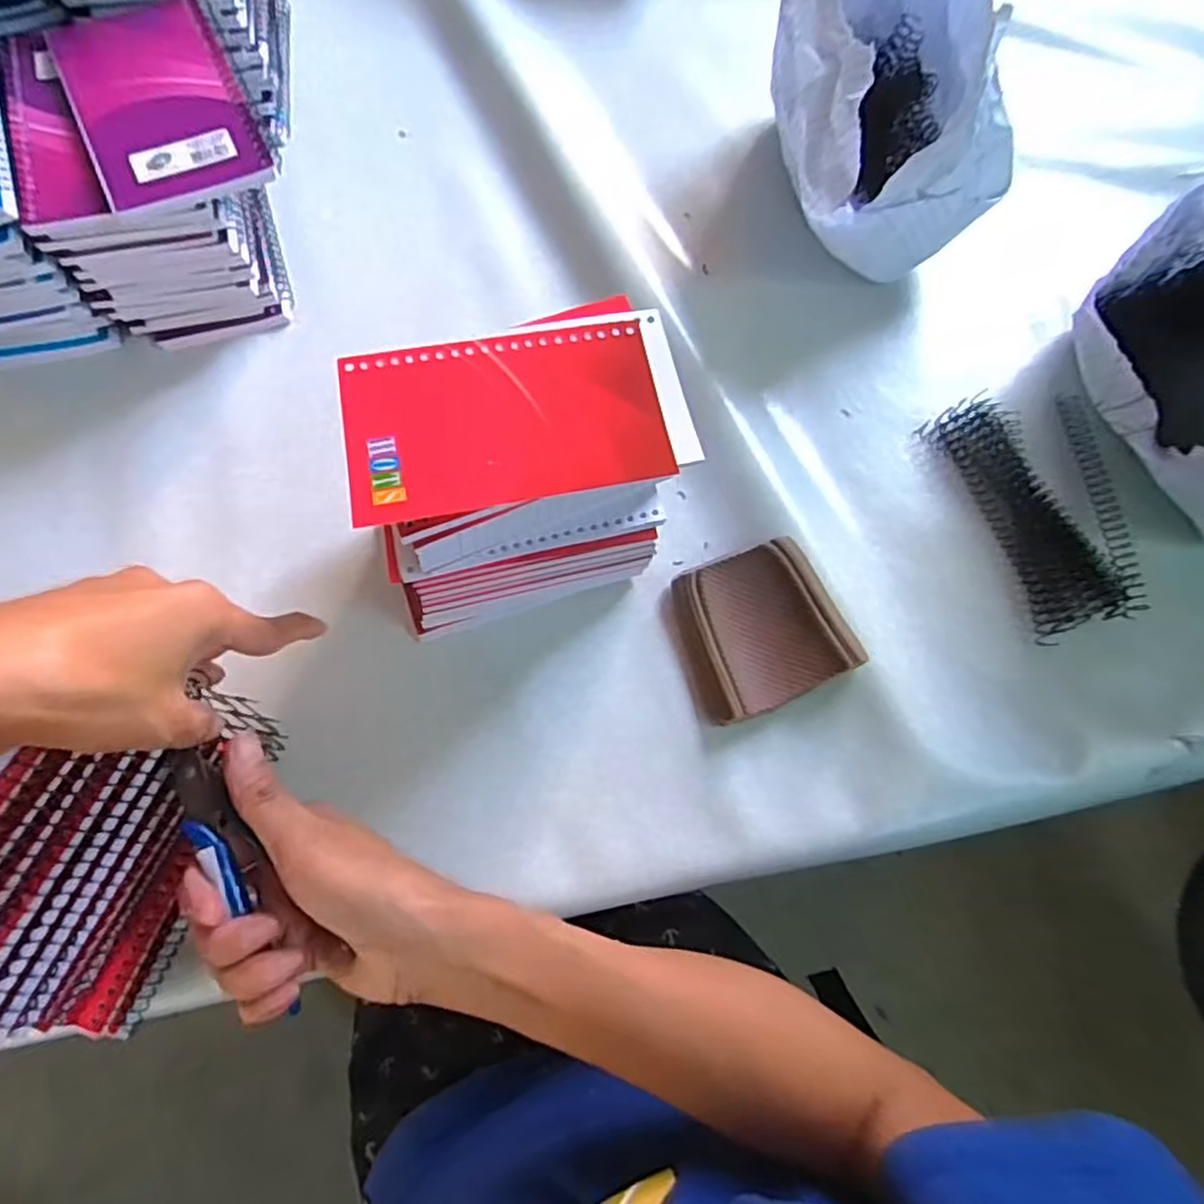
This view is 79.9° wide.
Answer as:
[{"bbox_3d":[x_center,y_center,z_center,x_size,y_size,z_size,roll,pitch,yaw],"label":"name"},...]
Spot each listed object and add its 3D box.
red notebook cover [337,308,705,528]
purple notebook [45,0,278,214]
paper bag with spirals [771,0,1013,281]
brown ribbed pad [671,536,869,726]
[{"bbox_3d":[-0.035,-0.079,0.298,0.138,0.010,0.081,-9,74,-7],"label":"red notebook cover"},{"bbox_3d":[-0.234,-0.266,0.381,0.082,0.012,0.131,-24,76,-10],"label":"purple notebook"},{"bbox_3d":[0.177,-0.320,0.454,0.130,0.148,0.212,-4,74,-4],"label":"paper bag with spirals"},{"bbox_3d":[0.089,0.014,0.411,0.088,0.021,0.086,-22,76,-6],"label":"brown ribbed pad"}]

